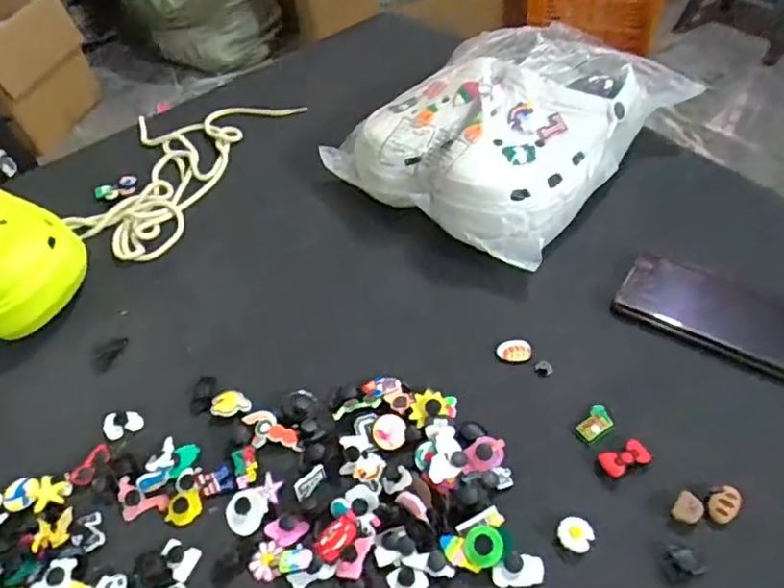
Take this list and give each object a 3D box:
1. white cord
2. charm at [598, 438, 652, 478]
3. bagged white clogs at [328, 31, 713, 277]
[{"bbox_3d":[-0.250,-0.147,0.692,0.165,0.010,0.270,15,54,18],"label":"white cord"},{"bbox_3d":[0.158,0.110,0.410,0.030,0.008,0.019,-17,51,-8],"label":"charm"},{"bbox_3d":[0.112,-0.175,0.602,0.249,0.098,0.279,34,61,29],"label":"bagged white clogs"}]

